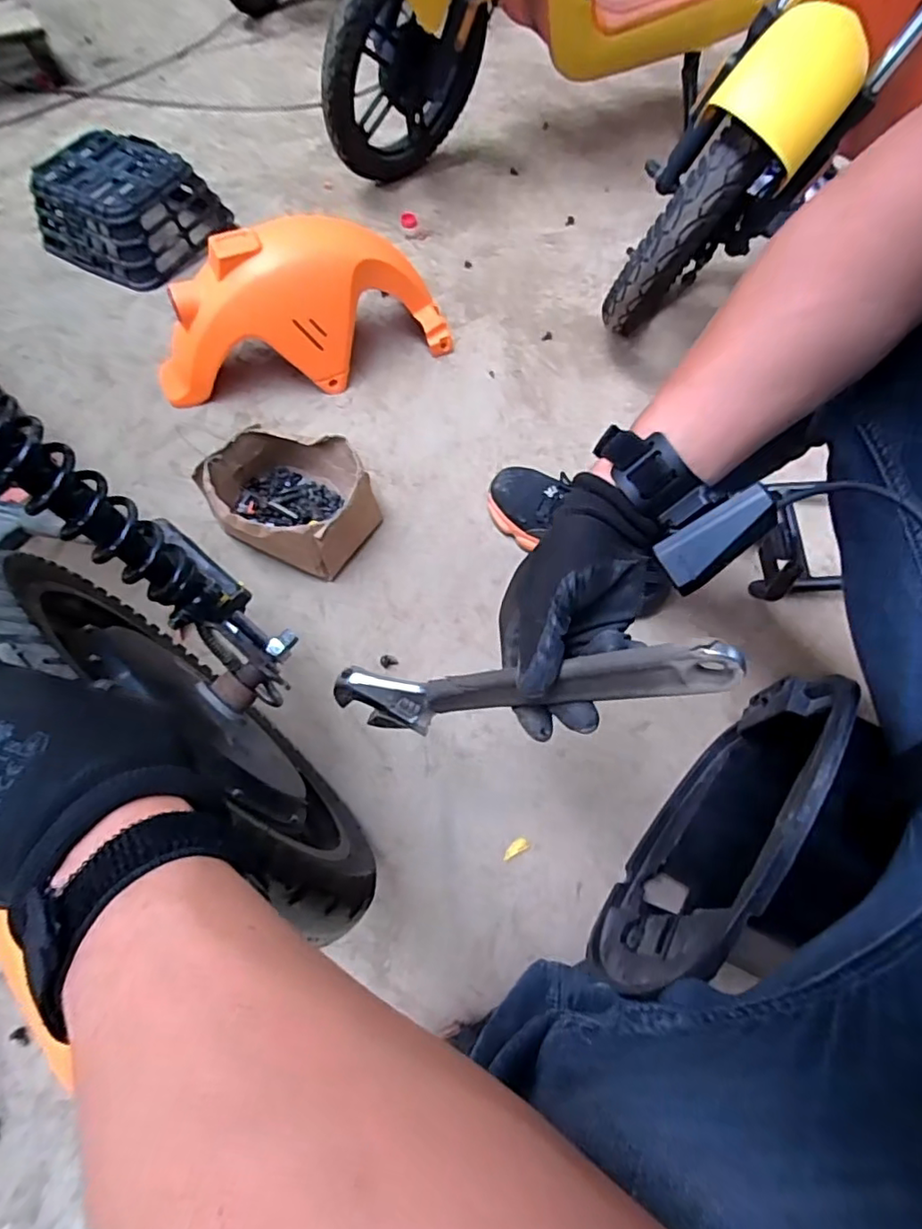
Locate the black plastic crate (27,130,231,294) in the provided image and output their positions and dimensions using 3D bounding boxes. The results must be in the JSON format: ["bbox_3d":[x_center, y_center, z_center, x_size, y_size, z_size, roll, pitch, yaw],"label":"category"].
[{"bbox_3d":[-0.630,-0.761,1.102,0.295,0.122,0.247,24,64,12],"label":"black plastic crate"}]

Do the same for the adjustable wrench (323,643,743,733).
[{"bbox_3d":[0.027,0.047,0.374,0.280,0.059,0.020,-11,52,38],"label":"adjustable wrench"}]

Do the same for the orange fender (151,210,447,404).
[{"bbox_3d":[-0.241,-0.454,0.889,0.445,0.187,0.149,-27,65,-14],"label":"orange fender"}]

